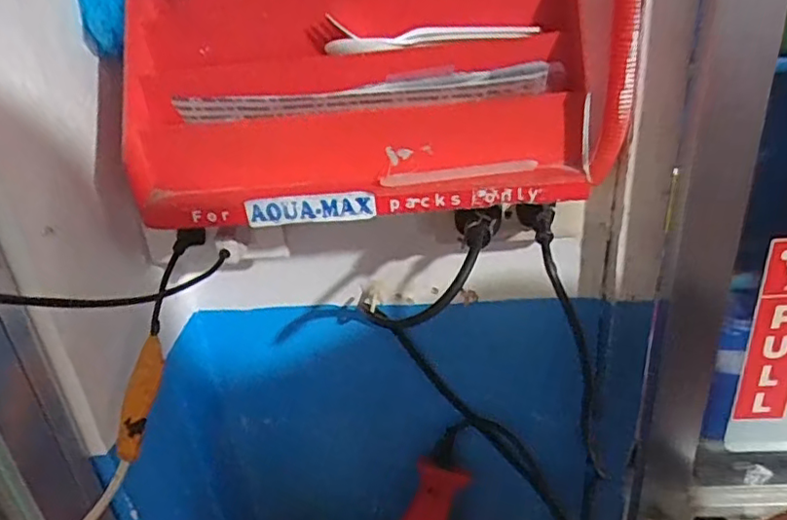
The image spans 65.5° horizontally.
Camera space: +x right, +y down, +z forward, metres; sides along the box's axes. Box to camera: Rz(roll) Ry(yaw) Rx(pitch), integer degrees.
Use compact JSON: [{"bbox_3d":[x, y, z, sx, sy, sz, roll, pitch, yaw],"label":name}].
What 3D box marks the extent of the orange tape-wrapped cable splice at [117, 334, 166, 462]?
[{"bbox_3d":[-0.181,0.098,0.439,0.019,0.014,0.085,4,72,15],"label":"orange tape-wrapped cable splice"}]

